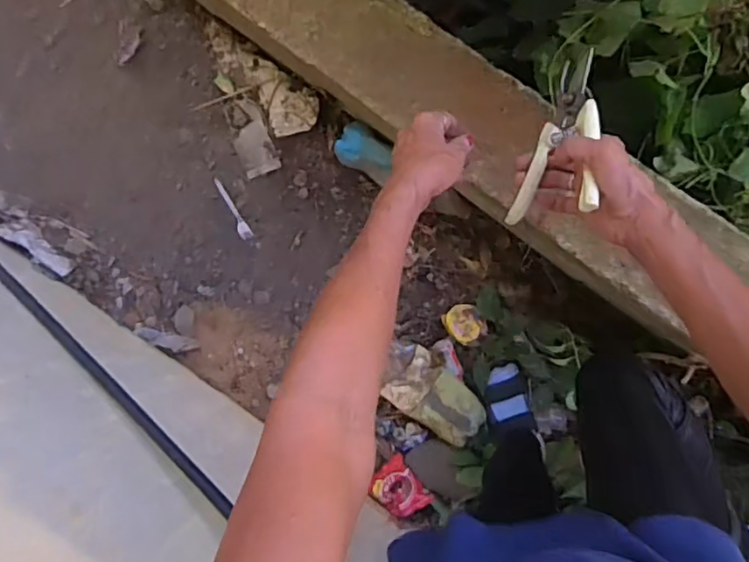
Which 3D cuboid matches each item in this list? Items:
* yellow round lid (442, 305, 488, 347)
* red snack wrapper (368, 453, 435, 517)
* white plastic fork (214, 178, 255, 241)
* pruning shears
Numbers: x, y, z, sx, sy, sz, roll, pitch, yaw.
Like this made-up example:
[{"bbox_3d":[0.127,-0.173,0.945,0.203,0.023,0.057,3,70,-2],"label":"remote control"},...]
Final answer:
[{"bbox_3d":[0.181,0.085,1.216,0.072,0.018,0.079,0,90,9],"label":"yellow round lid"},{"bbox_3d":[0.053,0.422,1.227,0.103,0.041,0.116,-37,85,7],"label":"red snack wrapper"},{"bbox_3d":[-0.283,-0.144,1.216,0.026,0.007,0.133,-25,103,8],"label":"white plastic fork"},{"bbox_3d":[0.167,-0.123,0.518,0.022,0.107,0.147,20,82,-23],"label":"pruning shears"}]

